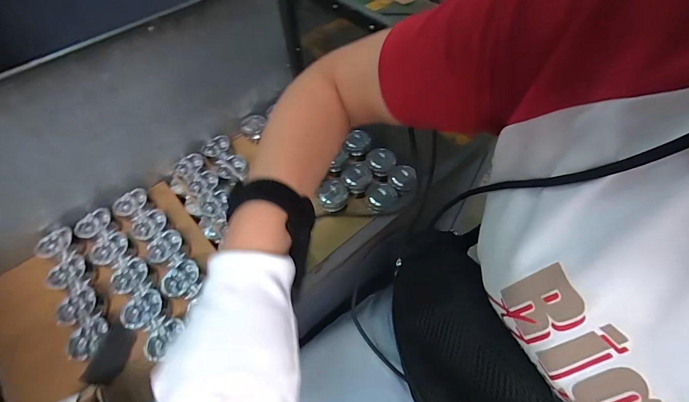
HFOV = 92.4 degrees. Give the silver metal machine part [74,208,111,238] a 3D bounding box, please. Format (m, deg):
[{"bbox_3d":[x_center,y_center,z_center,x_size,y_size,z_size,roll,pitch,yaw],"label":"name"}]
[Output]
[{"bbox_3d":[-0.652,0.057,0.859,0.054,0.022,0.089,28,61,19],"label":"silver metal machine part"}]

